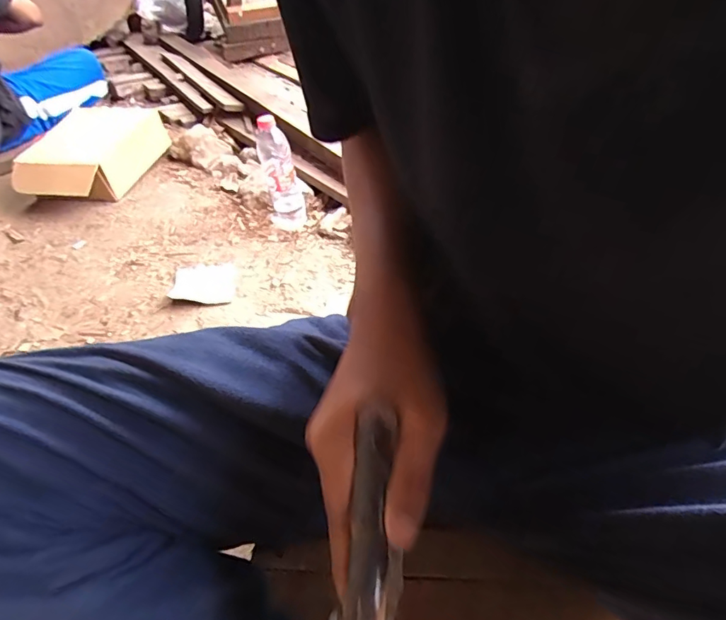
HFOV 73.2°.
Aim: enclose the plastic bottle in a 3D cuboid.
[{"bbox_3d":[-0.171,-0.286,1.006,0.071,0.234,0.078,-11,42,-6],"label":"plastic bottle"}]

